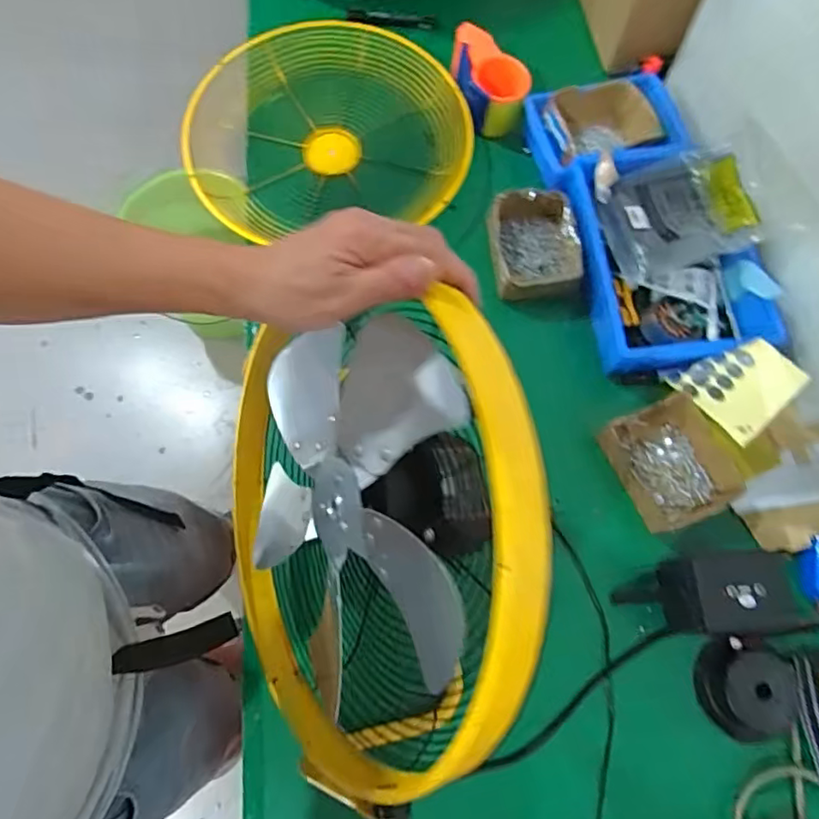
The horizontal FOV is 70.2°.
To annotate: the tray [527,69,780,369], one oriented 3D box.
[{"bbox_3d":[0.303,-0.258,0.745,0.209,0.070,0.423,-11,73,-3],"label":"tray"}]

